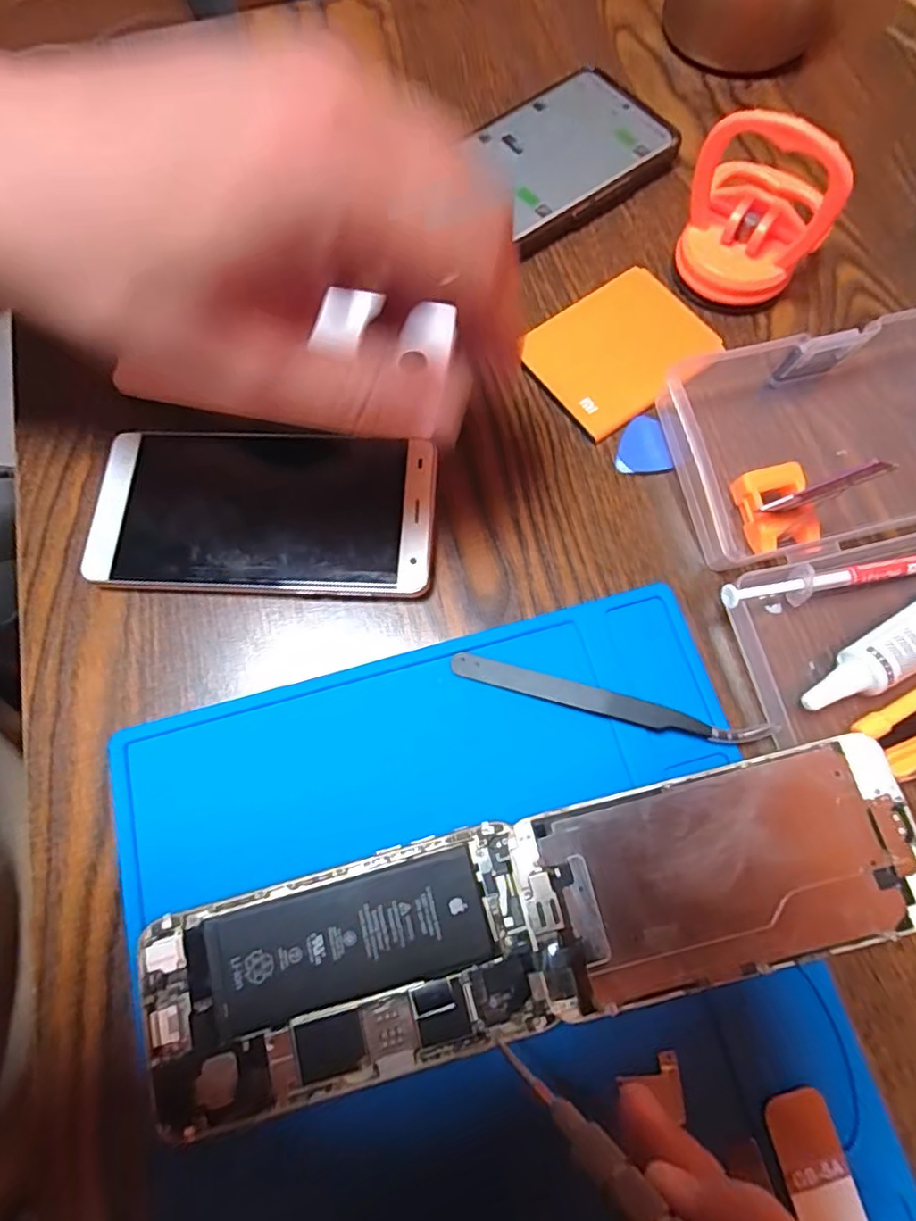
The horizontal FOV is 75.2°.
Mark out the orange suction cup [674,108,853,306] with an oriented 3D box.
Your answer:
[{"bbox_3d":[0.133,-0.183,0.264,0.057,0.069,0.057,0,72,1],"label":"orange suction cup"}]

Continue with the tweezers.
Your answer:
[{"bbox_3d":[0.055,0.035,0.225,0.117,0.008,0.012,15,73,6],"label":"tweezers"}]

